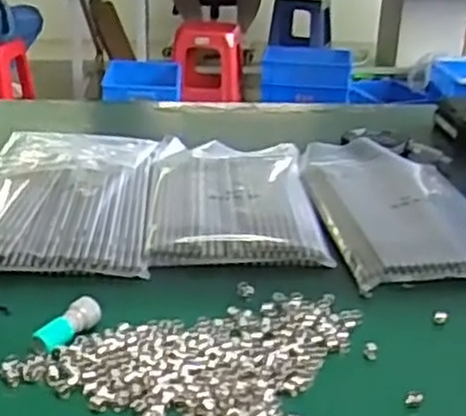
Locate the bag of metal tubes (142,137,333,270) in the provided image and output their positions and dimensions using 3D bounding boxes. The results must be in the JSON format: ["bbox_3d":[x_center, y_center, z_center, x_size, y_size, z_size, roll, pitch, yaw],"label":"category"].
[{"bbox_3d":[-0.001,-0.020,0.892,0.183,0.025,0.323,0,24,-3],"label":"bag of metal tubes"}]

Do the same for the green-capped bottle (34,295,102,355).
[{"bbox_3d":[-0.134,0.094,0.623,0.024,0.021,0.059,17,28,30],"label":"green-capped bottle"}]

